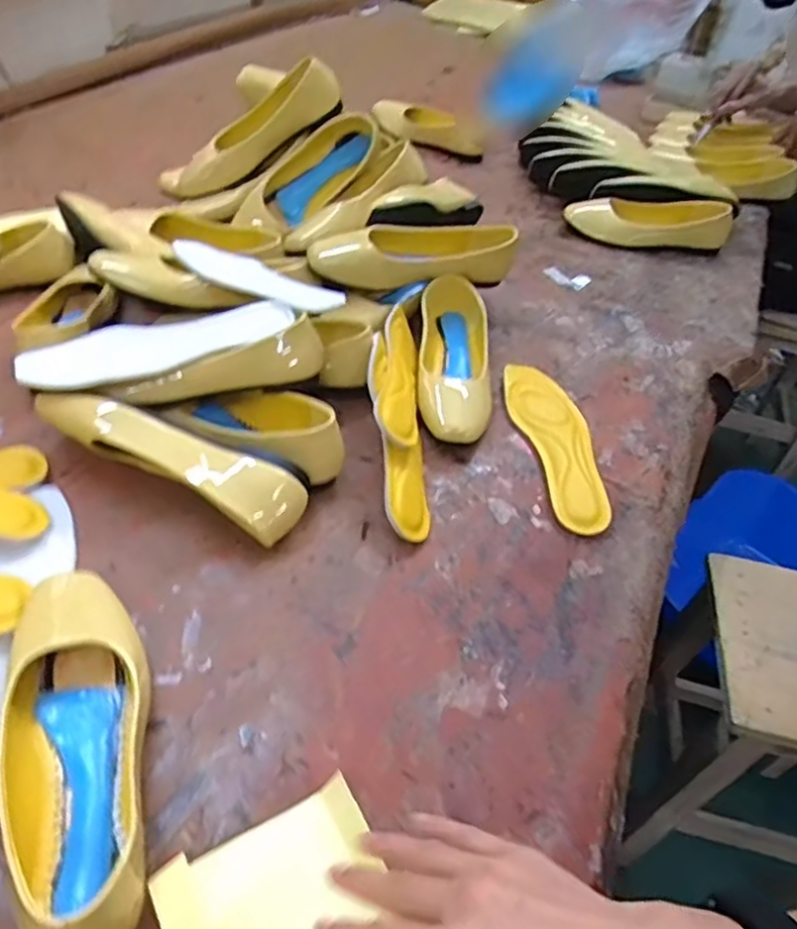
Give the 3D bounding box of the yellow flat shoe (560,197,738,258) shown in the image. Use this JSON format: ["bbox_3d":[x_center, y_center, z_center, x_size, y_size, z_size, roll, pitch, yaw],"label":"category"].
[{"bbox_3d":[0.377,-0.379,1.008,0.230,0.063,0.090,3,45,-6],"label":"yellow flat shoe"}]

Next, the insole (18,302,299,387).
[{"bbox_3d":[-0.220,-0.115,0.608,0.233,0.026,0.083,-18,51,-24],"label":"insole"}]

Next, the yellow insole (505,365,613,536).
[{"bbox_3d":[0.169,-0.025,0.689,0.074,0.015,0.236,-5,47,-11],"label":"yellow insole"}]

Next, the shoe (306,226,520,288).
[{"bbox_3d":[0.011,-0.249,0.783,0.236,0.058,0.091,-12,48,-20],"label":"shoe"}]

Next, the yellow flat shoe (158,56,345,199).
[{"bbox_3d":[-0.198,-0.432,0.867,0.276,0.071,0.091,-29,47,12],"label":"yellow flat shoe"}]

